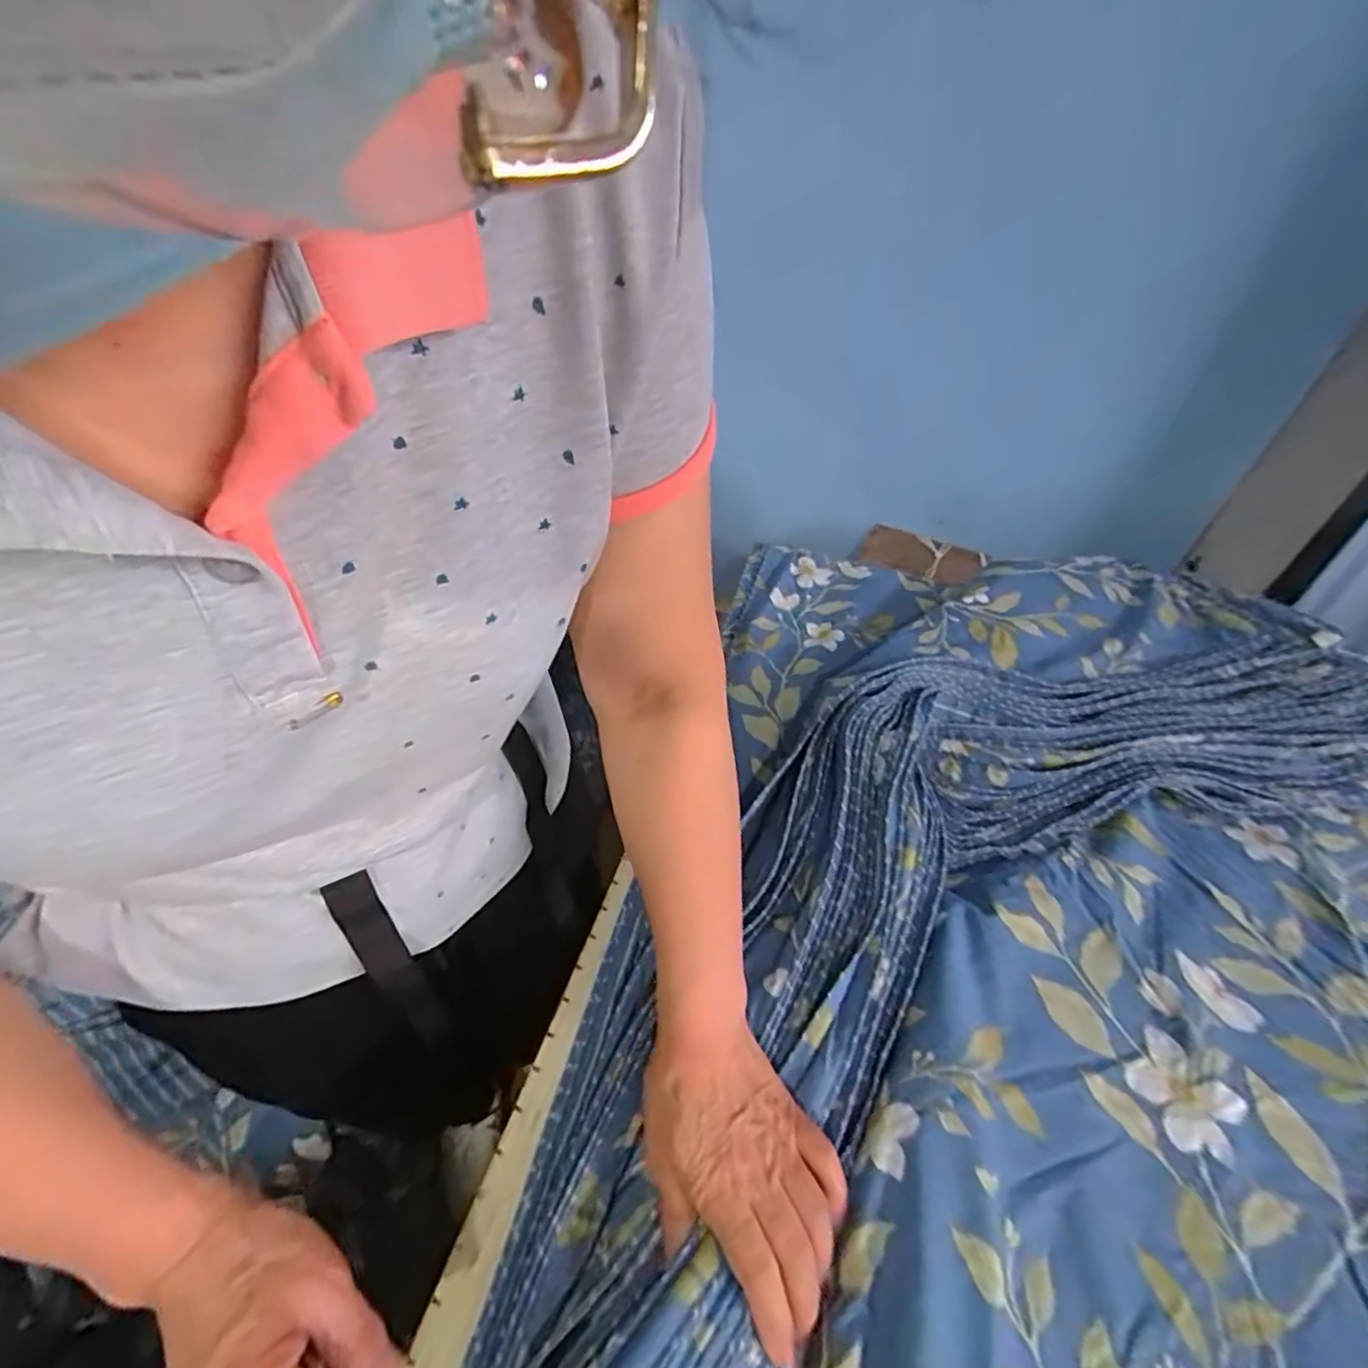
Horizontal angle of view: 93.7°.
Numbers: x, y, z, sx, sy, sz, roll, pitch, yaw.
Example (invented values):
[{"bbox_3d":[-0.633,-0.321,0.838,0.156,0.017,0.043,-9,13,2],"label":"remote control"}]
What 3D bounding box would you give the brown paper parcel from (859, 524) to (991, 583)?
[{"bbox_3d":[0.524,-0.292,1.433,0.030,0.090,0.294,-11,25,-38],"label":"brown paper parcel"}]

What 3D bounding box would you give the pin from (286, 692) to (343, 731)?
[{"bbox_3d":[-0.126,0.010,0.220,0.019,0.005,0.004,-37,57,-15],"label":"pin"}]

